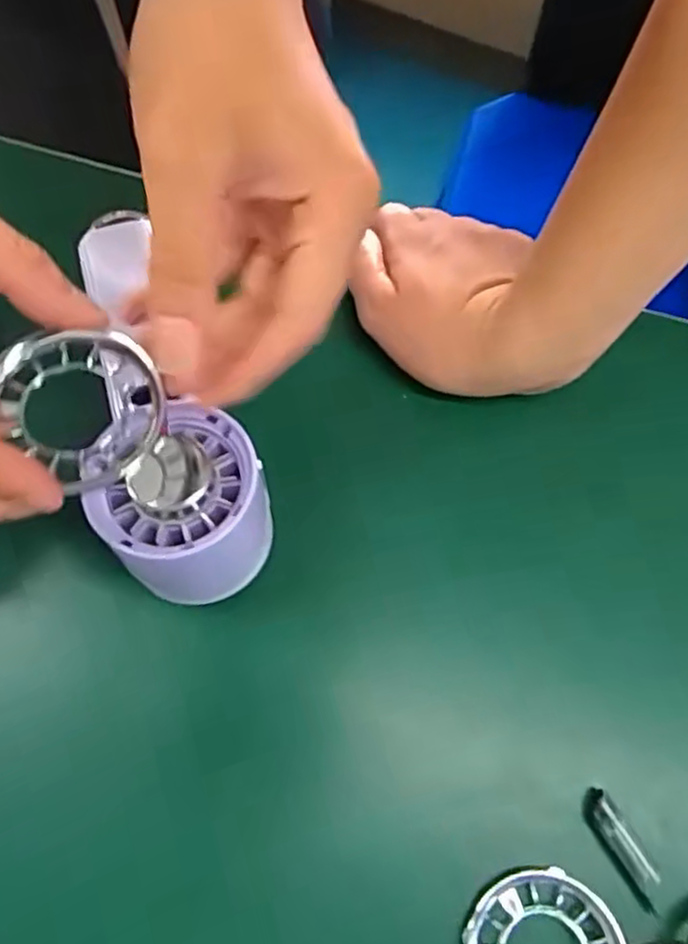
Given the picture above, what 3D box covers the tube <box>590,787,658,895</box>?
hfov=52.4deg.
[{"bbox_3d":[0.110,0.147,0.279,0.009,0.007,0.040,-30,77,-10],"label":"tube"}]

